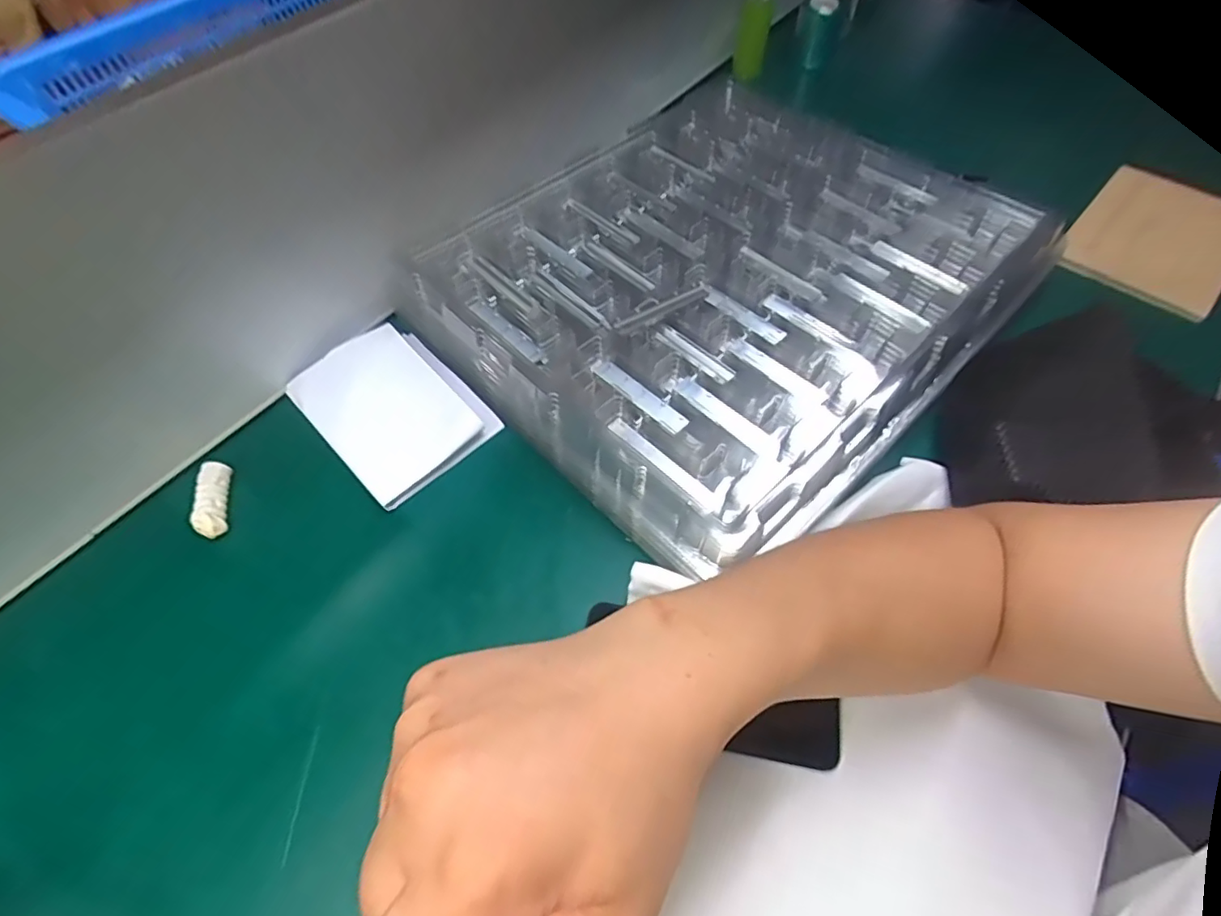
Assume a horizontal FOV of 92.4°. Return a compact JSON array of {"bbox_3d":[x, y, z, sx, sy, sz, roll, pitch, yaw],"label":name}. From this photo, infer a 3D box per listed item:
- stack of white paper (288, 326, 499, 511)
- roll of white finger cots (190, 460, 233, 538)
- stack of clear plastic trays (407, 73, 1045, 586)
[{"bbox_3d":[-0.174,-0.043,0.468,0.109,0.032,0.147,-39,64,-21],"label":"stack of white paper"},{"bbox_3d":[-0.289,0.030,0.425,0.021,0.013,0.060,-13,58,-6],"label":"roll of white finger cots"},{"bbox_3d":[0.099,-0.152,0.512,0.453,0.077,0.387,-40,62,-23],"label":"stack of clear plastic trays"}]

